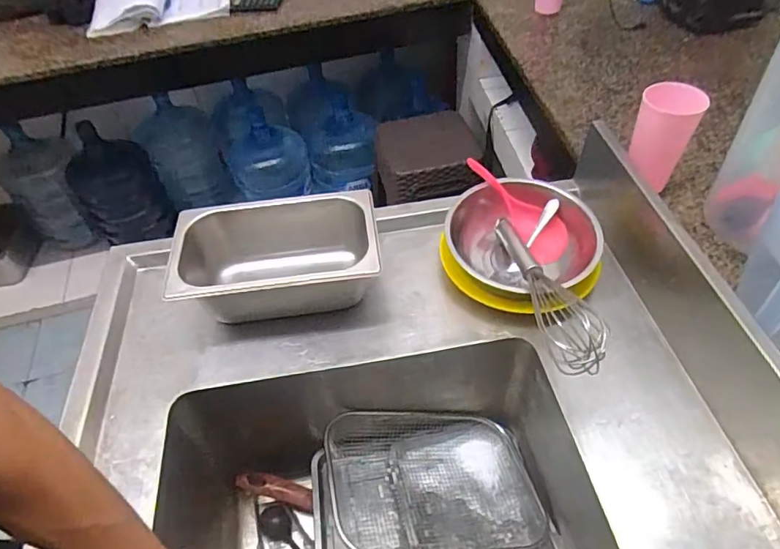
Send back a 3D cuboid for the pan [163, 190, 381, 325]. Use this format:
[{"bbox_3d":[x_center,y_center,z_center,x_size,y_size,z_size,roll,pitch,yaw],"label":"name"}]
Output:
[{"bbox_3d":[-0.146,-0.018,0.680,0.255,0.106,0.165,-8,49,0],"label":"pan"}]

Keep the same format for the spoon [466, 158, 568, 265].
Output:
[{"bbox_3d":[0.182,-0.099,0.728,0.053,0.037,0.189,-41,87,-26],"label":"spoon"}]

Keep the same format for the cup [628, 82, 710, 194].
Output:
[{"bbox_3d":[0.384,-0.186,0.719,0.077,0.156,0.070,-2,50,3],"label":"cup"}]

